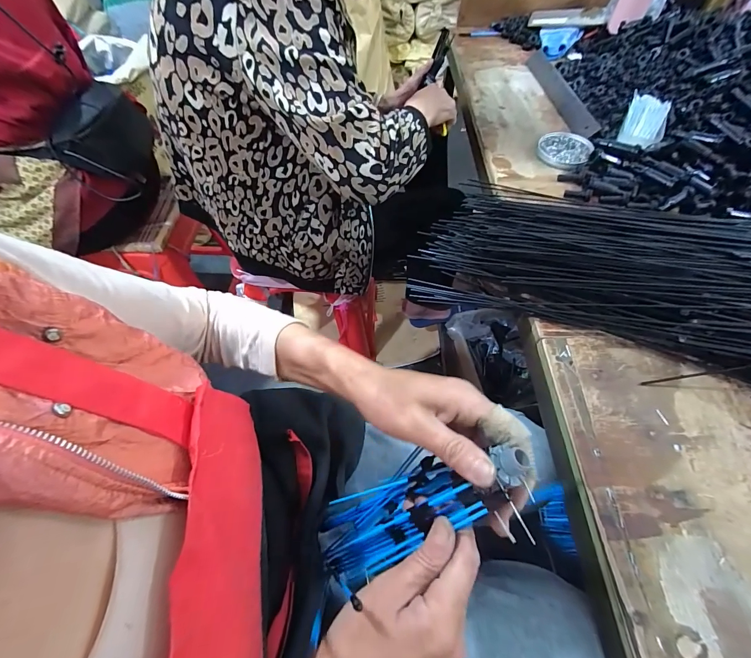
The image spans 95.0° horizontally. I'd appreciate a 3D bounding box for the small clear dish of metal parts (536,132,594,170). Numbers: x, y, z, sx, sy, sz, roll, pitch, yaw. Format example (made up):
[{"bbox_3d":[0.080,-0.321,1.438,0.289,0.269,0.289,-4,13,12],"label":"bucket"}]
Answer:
[{"bbox_3d":[0.325,-0.309,0.595,0.085,0.017,0.091,0,60,0],"label":"small clear dish of metal parts"}]

